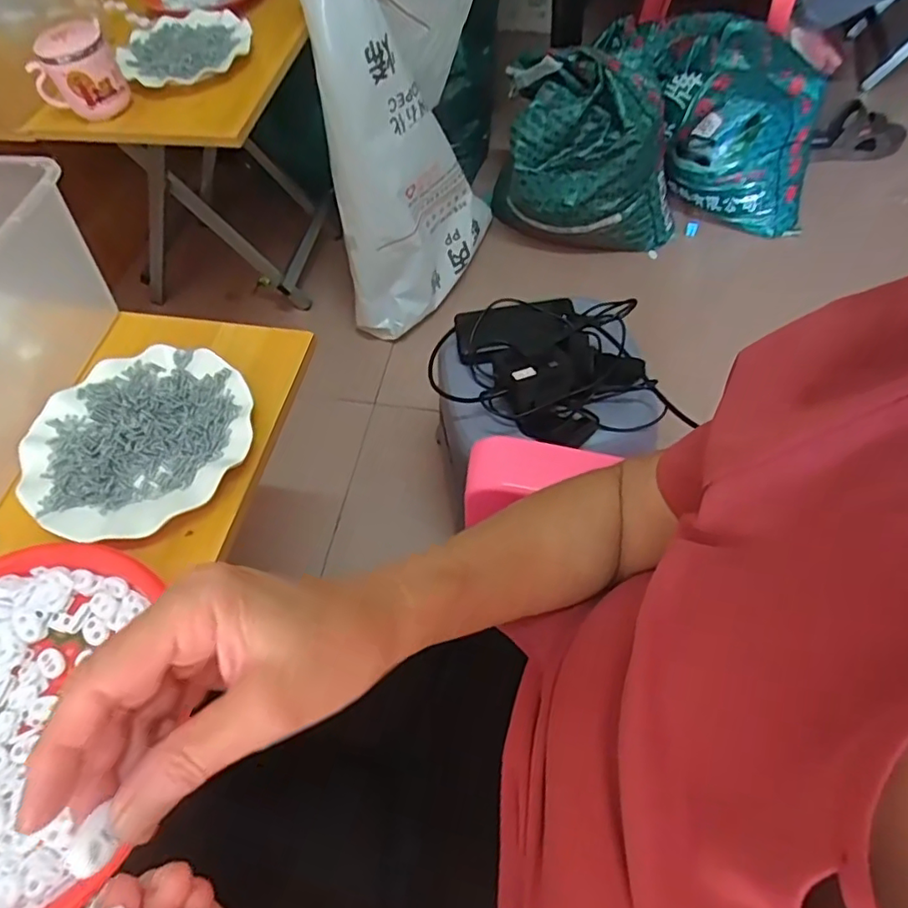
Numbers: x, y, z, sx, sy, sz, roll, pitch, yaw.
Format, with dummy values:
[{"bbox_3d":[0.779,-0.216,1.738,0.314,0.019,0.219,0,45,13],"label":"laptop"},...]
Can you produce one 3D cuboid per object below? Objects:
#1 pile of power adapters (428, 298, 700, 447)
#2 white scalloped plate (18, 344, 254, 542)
[{"bbox_3d":[0.115,-0.112,0.740,0.292,0.076,0.206,3,62,6],"label":"pile of power adapters"},{"bbox_3d":[-0.260,-0.013,0.494,0.181,0.020,0.173,-2,62,3],"label":"white scalloped plate"}]

